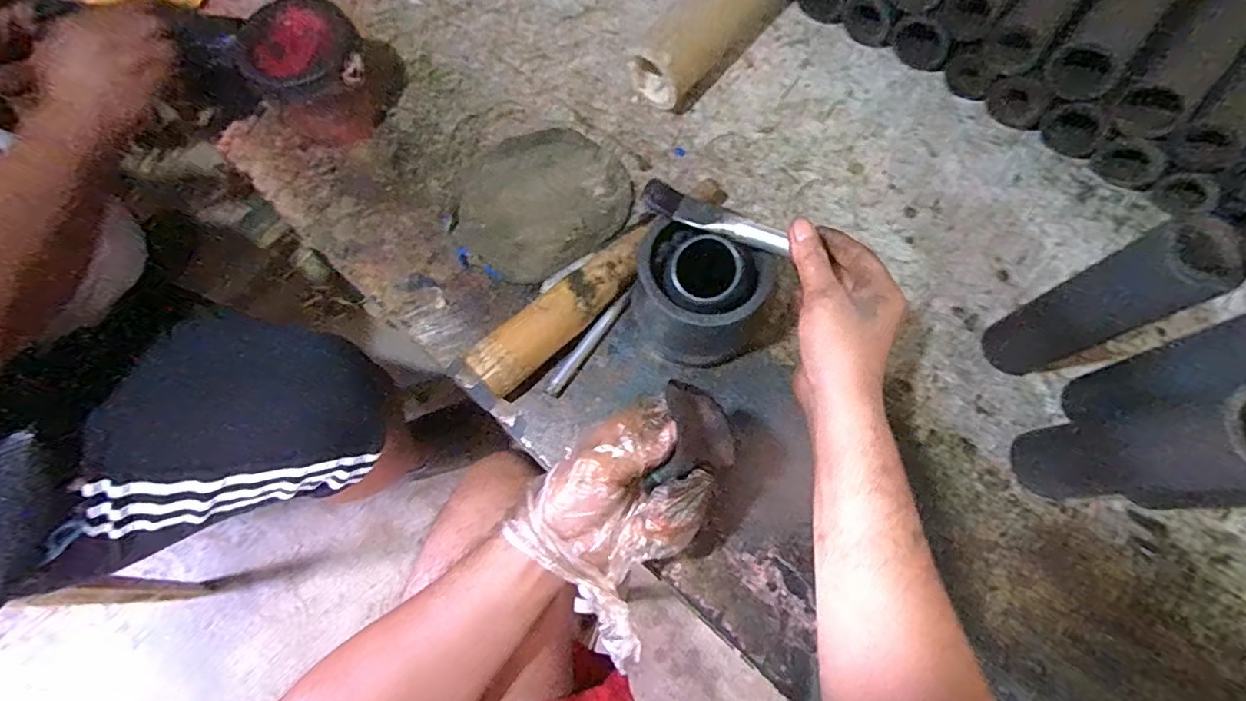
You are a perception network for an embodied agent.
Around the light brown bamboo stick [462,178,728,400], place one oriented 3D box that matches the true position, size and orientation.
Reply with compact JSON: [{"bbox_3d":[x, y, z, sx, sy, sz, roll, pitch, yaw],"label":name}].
[{"bbox_3d":[-0.015,-0.067,0.501,0.285,0.055,0.039,-43,76,-12],"label":"light brown bamboo stick"}]

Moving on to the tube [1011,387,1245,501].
[{"bbox_3d":[0.360,0.071,0.379,0.061,0.176,0.064,-13,72,-3],"label":"tube"}]

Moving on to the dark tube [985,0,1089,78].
[{"bbox_3d":[0.421,-0.343,0.529,0.051,0.051,0.172,39,75,14],"label":"dark tube"}]

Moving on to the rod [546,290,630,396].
[{"bbox_3d":[-0.031,-0.007,0.502,0.012,0.014,0.116,34,75,11],"label":"rod"}]

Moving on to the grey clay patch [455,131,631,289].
[{"bbox_3d":[-0.082,-0.148,0.549,0.153,0.016,0.162,38,76,13],"label":"grey clay patch"}]

